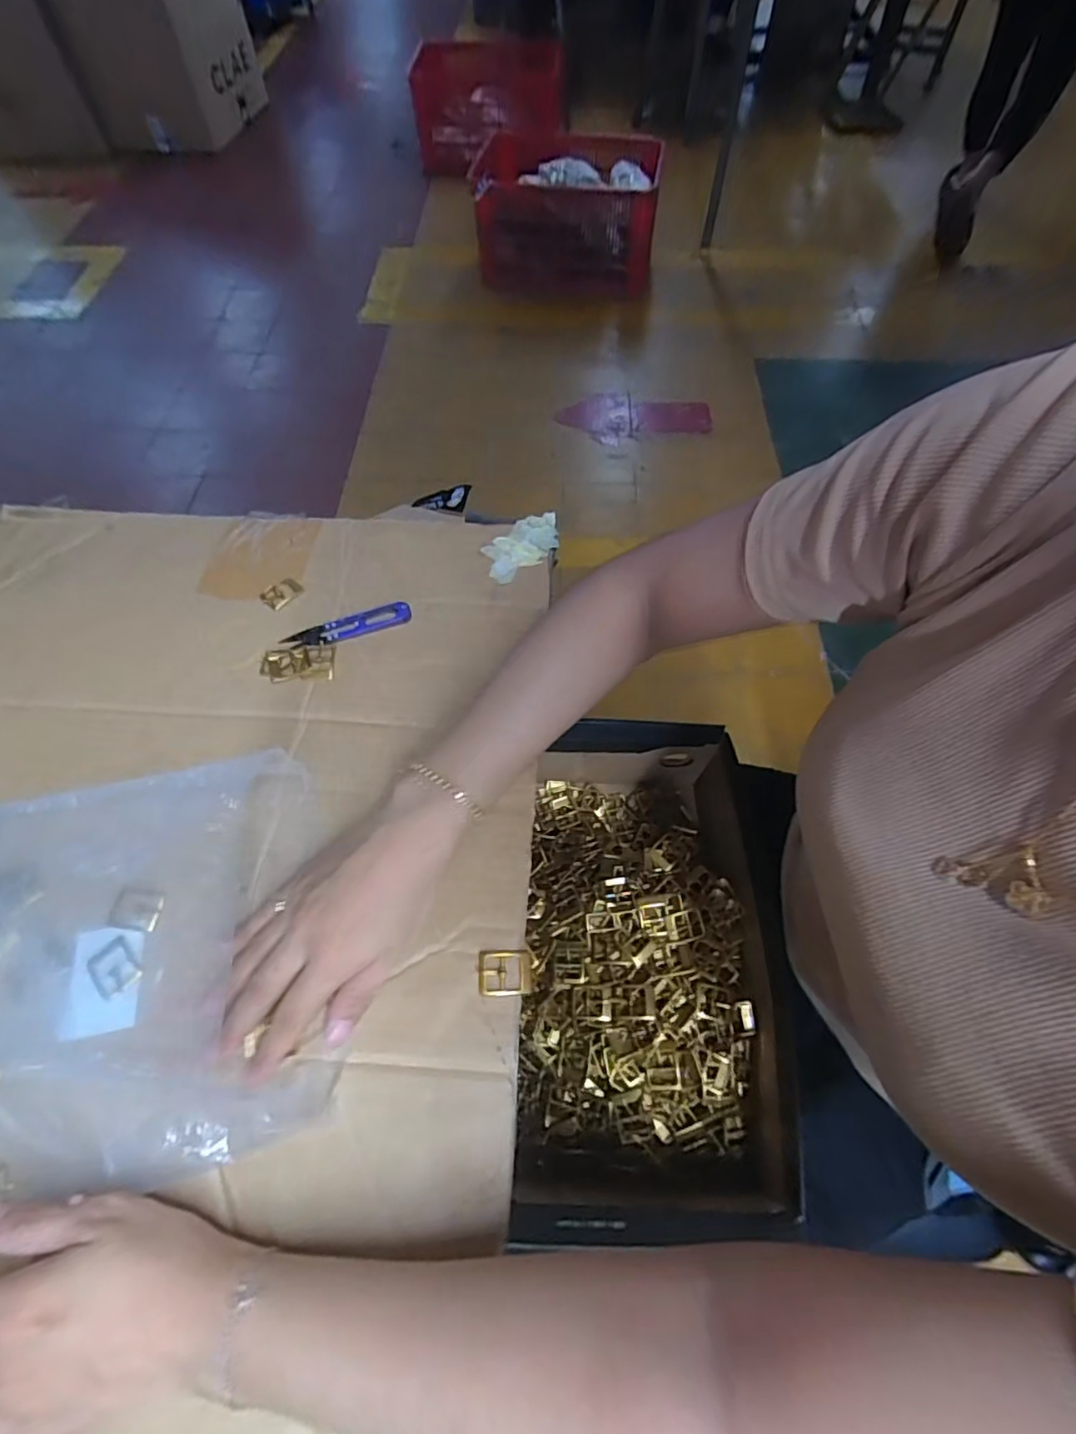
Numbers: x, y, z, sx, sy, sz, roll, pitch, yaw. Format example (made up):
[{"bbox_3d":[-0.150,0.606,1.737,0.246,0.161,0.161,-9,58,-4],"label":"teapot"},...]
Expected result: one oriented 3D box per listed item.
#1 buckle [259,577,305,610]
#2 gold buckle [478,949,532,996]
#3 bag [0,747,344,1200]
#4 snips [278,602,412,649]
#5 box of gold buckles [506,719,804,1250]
[{"bbox_3d":[-0.211,-0.102,0.493,0.032,0.005,0.023,-39,67,-18],"label":"buckle"},{"bbox_3d":[-0.020,0.150,0.353,0.031,0.004,0.026,-4,61,-1],"label":"gold buckle"},{"bbox_3d":[-0.278,0.147,0.337,0.293,0.040,0.223,-13,61,-6],"label":"bag"},{"bbox_3d":[-0.151,-0.071,0.472,0.100,0.006,0.021,-16,62,-7],"label":"snips"},{"bbox_3d":[0.085,0.183,0.479,0.196,0.102,0.345,0,61,2],"label":"box of gold buckles"}]

